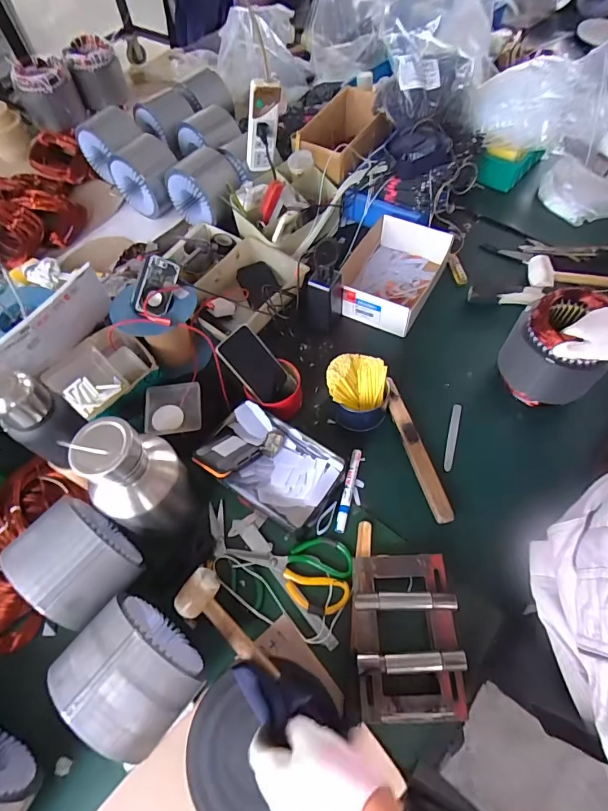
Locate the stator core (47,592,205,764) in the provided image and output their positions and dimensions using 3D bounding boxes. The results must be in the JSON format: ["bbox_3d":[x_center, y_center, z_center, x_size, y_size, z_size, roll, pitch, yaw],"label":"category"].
[{"bbox_3d":[-0.204,0.322,0.516,0.151,0.149,0.107,35,67,19],"label":"stator core"}]

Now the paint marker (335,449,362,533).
[{"bbox_3d":[0.074,0.138,0.690,0.017,0.012,0.142,12,62,9],"label":"paint marker"}]

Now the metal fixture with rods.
[{"bbox_3d":[0.137,0.305,0.568,0.136,0.044,0.195,0,61,2],"label":"metal fixture with rods"}]

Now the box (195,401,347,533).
[{"bbox_3d":[-0.056,0.094,0.676,0.211,0.070,0.138,29,66,17],"label":"box"}]

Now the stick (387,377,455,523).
[{"bbox_3d":[0.187,0.066,0.715,0.031,0.016,0.266,-13,61,-5],"label":"stick"}]

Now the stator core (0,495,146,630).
[{"bbox_3d":[-0.289,0.213,0.566,0.132,0.116,0.125,32,67,18],"label":"stator core"}]

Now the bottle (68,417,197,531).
[{"bbox_3d":[-0.220,0.095,0.590,0.132,0.228,0.107,-40,67,-18],"label":"bottle"}]

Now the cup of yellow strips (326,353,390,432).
[{"bbox_3d":[0.094,-0.024,0.732,0.103,0.102,0.097,-1,61,2],"label":"cup of yellow strips"}]

